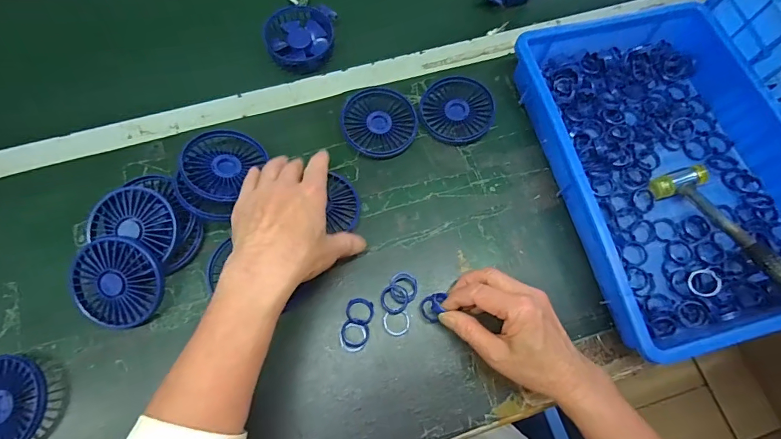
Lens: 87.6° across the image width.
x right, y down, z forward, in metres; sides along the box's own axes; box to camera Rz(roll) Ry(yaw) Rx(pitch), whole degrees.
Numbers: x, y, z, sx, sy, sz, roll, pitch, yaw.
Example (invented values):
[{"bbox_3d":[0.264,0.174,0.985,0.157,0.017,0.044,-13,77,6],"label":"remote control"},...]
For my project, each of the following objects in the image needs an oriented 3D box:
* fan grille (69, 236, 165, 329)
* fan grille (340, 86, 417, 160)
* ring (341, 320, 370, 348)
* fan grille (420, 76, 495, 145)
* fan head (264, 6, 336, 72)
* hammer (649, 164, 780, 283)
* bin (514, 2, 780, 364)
[{"bbox_3d":[-0.261,0.060,0.391,0.084,0.014,0.081,0,95,-3],"label":"fan grille"},{"bbox_3d":[-0.014,-0.114,0.479,0.085,0.014,0.087,1,69,-2],"label":"fan grille"},{"bbox_3d":[-0.035,0.114,0.404,0.028,0.006,0.025,12,69,2],"label":"ring"},{"bbox_3d":[0.078,-0.132,0.487,0.082,0.018,0.085,1,69,-2],"label":"fan grille"},{"bbox_3d":[-0.117,-0.242,0.536,0.087,0.030,0.093,-5,70,-5],"label":"fan head"},{"bbox_3d":[0.353,0.034,0.382,0.058,0.023,0.232,-17,51,-9],"label":"hammer"},{"bbox_3d":[0.298,-0.060,0.446,0.241,0.077,0.358,-13,71,-7],"label":"bin"}]

